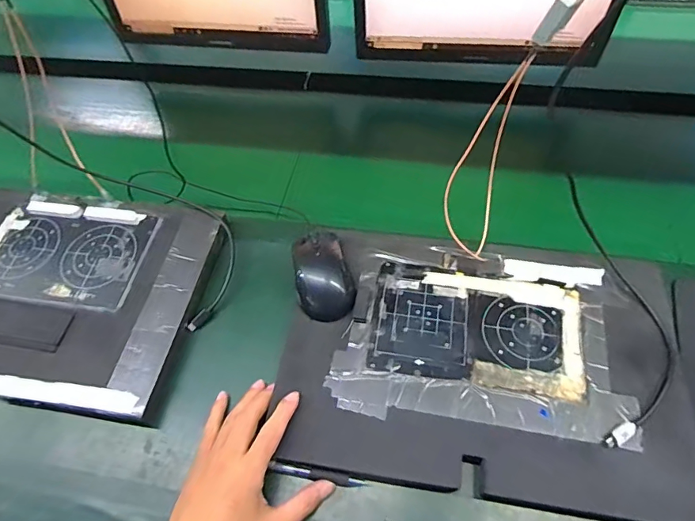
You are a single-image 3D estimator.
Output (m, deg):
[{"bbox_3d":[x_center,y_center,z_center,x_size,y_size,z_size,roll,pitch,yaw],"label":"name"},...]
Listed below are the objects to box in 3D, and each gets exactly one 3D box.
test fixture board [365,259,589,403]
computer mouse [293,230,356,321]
[{"bbox_3d":[0.136,0.068,0.480,0.211,0.012,0.129,8,56,9],"label":"test fixture board"},{"bbox_3d":[-0.028,0.007,0.507,0.060,0.034,0.111,-9,55,-3],"label":"computer mouse"}]

